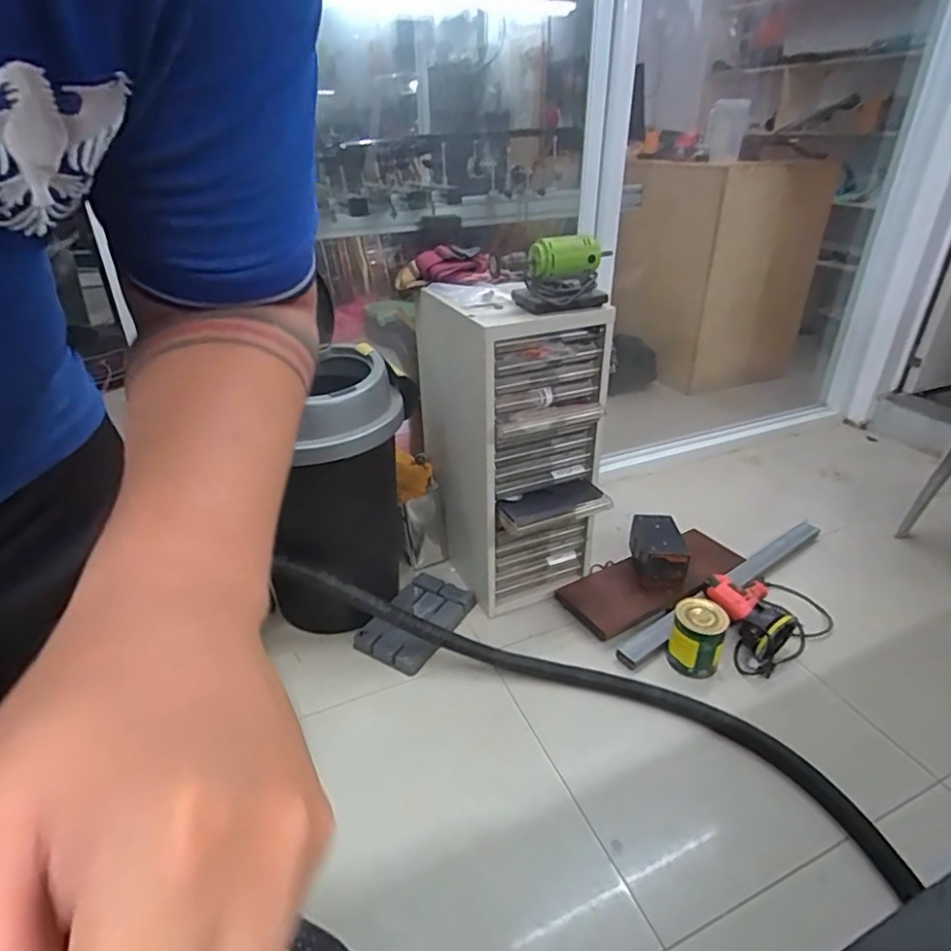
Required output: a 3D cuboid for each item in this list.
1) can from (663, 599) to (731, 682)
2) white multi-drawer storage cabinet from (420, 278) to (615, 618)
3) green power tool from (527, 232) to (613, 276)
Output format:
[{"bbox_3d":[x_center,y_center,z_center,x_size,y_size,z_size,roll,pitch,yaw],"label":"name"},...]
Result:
[{"bbox_3d":[0.471,0.348,1.259,0.104,0.142,0.112,0,30,0],"label":"can"},{"bbox_3d":[0.076,-0.074,1.357,0.302,0.677,0.416,-13,32,-21],"label":"white multi-drawer storage cabinet"},{"bbox_3d":[0.163,-0.401,1.071,0.135,0.067,0.052,-2,30,-4],"label":"green power tool"}]

